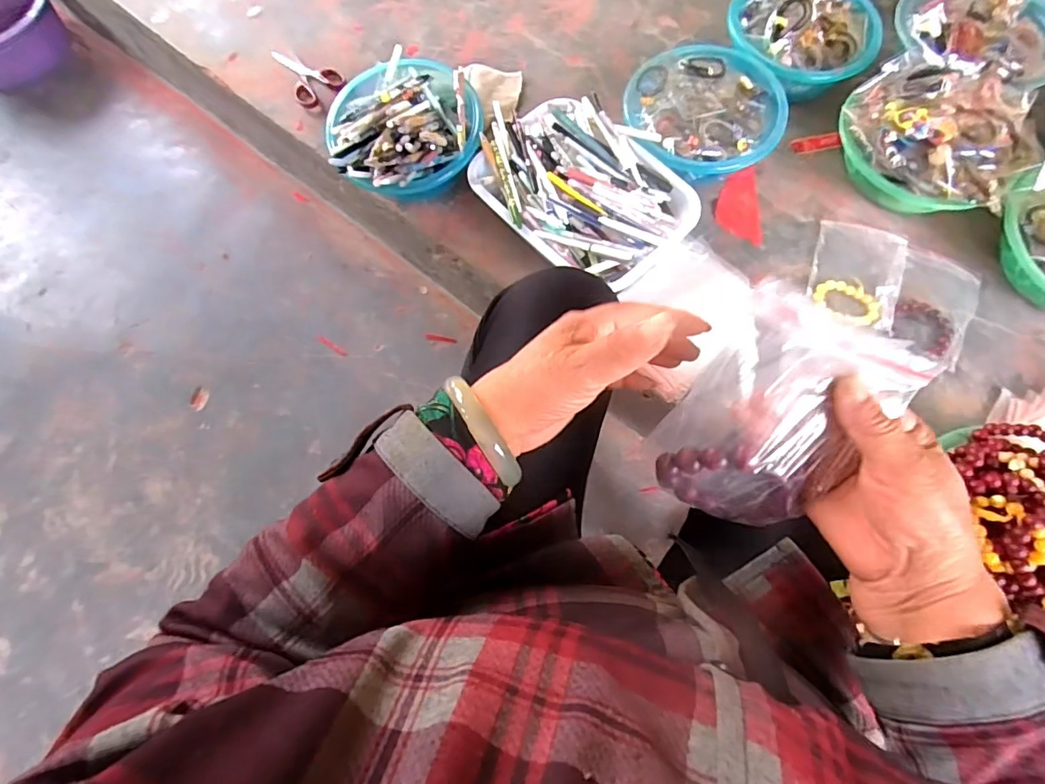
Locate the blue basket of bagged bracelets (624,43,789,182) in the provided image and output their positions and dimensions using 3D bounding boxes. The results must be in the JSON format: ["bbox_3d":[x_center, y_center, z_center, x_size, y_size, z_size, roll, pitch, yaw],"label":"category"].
[{"bbox_3d":[0.259,-0.407,0.755,0.213,0.082,0.201,0,72,1],"label":"blue basket of bagged bracelets"}]

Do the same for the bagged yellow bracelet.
[{"bbox_3d":[0.463,-0.160,0.704,0.112,0.019,0.153,18,73,7],"label":"bagged yellow bracelet"}]

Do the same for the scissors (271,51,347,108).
[{"bbox_3d":[-0.367,-0.541,0.859,0.085,0.008,0.144,-37,75,-10],"label":"scissors"}]

